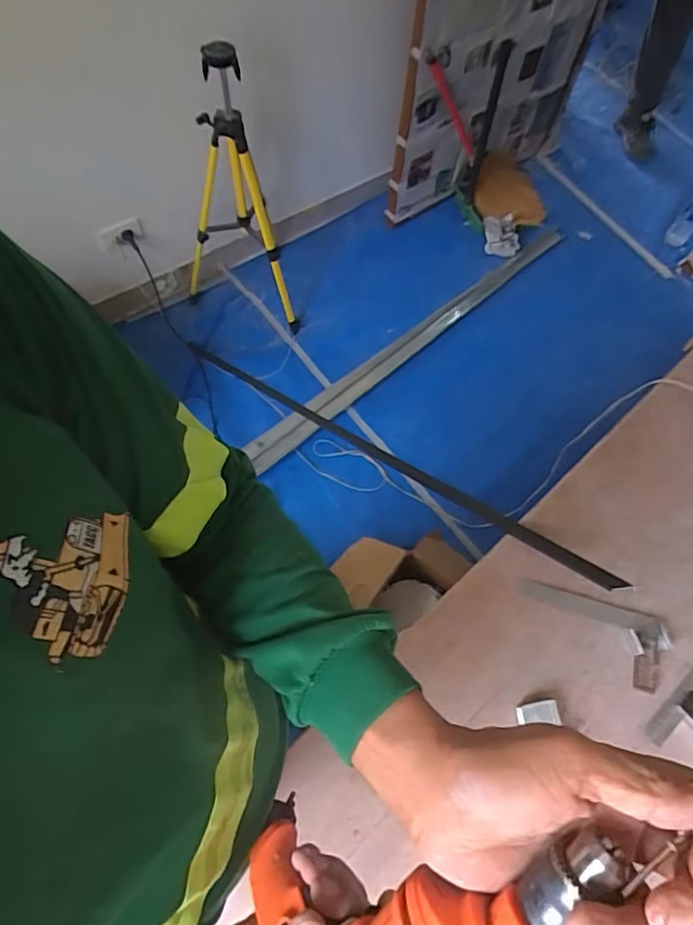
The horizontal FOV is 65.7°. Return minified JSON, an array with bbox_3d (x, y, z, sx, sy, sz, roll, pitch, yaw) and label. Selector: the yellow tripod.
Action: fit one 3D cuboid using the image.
[{"bbox_3d":[-0.338,-0.702,1.531,0.325,0.783,0.308,-15,67,-10],"label":"yellow tripod"}]

